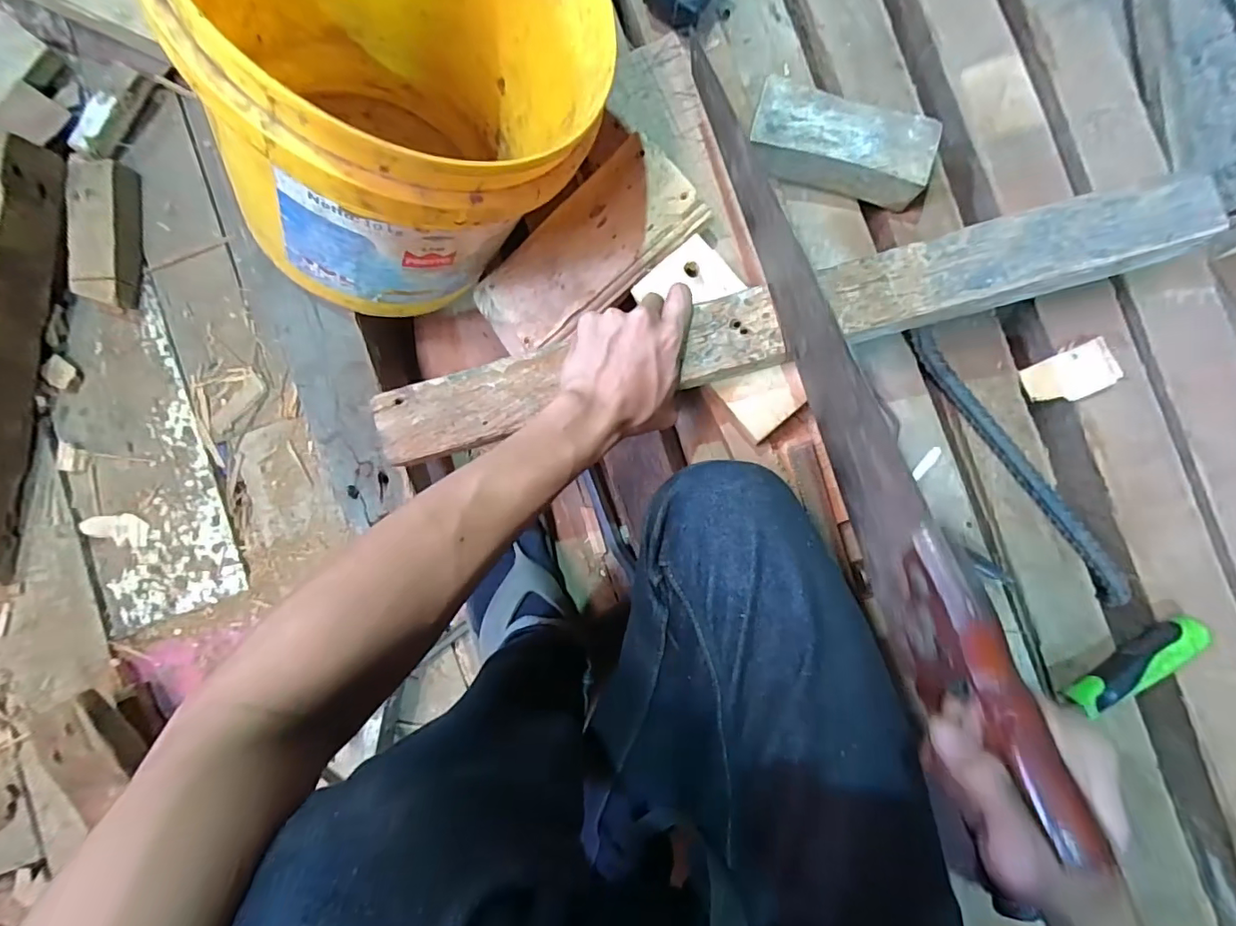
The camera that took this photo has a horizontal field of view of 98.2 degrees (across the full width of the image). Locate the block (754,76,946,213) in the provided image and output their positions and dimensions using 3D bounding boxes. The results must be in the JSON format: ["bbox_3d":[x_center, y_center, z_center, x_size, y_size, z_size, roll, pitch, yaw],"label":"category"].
[{"bbox_3d":[0.203,-0.290,0.492,0.158,0.056,0.066,17,89,3],"label":"block"}]

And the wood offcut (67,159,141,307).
[{"bbox_3d":[-0.617,-0.275,0.645,0.065,0.040,0.173,1,89,3],"label":"wood offcut"}]

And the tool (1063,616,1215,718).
[{"bbox_3d":[0.444,0.173,0.457,0.125,0.036,0.026,-35,87,2],"label":"tool"}]

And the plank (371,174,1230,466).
[{"bbox_3d":[0.118,-0.105,0.417,0.633,0.025,0.060,-14,88,4],"label":"plank"}]

